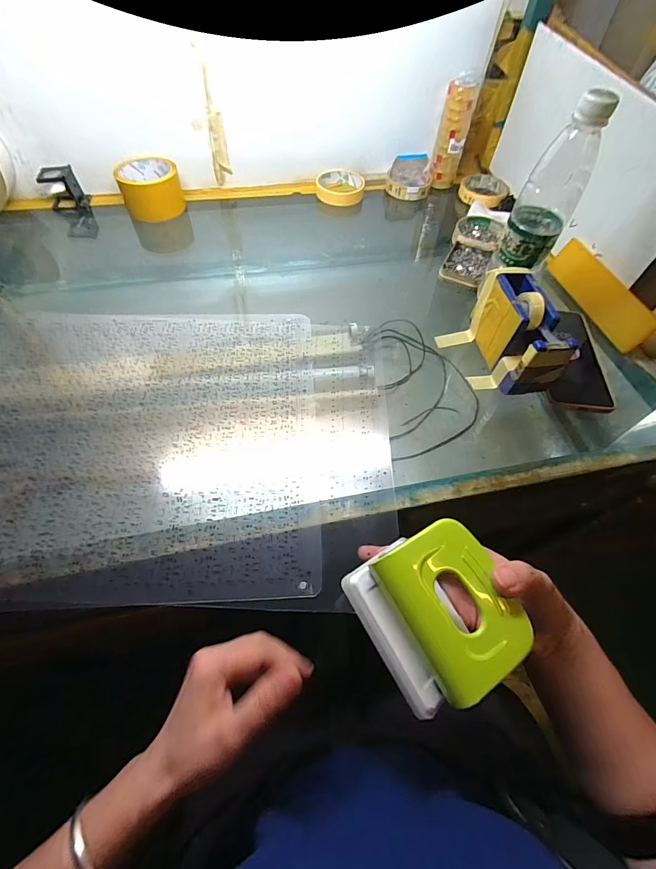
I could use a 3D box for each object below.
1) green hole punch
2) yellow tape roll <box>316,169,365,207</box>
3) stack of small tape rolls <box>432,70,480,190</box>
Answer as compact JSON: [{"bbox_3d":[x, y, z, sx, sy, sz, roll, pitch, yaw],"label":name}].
[{"bbox_3d":[0.073,0.117,0.248,0.090,0.040,0.096,-25,62,-18],"label":"green hole punch"},{"bbox_3d":[0.021,-0.452,0.687,0.085,0.030,0.085,-1,57,-3],"label":"yellow tape roll"},{"bbox_3d":[0.217,-0.524,0.655,0.047,0.153,0.039,13,57,6],"label":"stack of small tape rolls"}]

